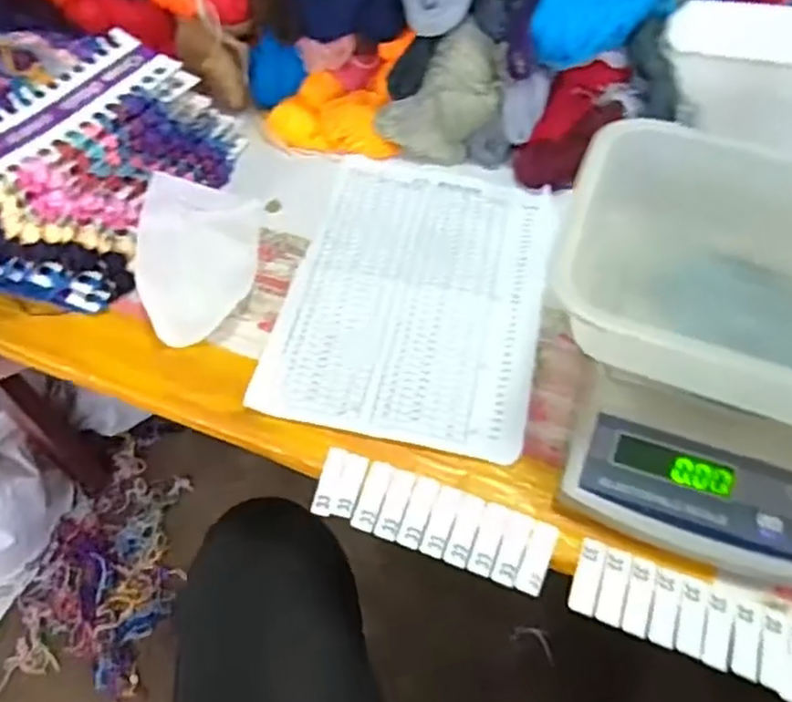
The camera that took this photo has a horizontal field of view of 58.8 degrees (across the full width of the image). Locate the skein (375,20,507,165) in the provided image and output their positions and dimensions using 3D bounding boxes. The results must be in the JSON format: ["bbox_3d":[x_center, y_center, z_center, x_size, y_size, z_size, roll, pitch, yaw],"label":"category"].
[{"bbox_3d":[0.041,-0.239,0.661,0.109,0.100,0.071,17,58,8],"label":"skein"}]

